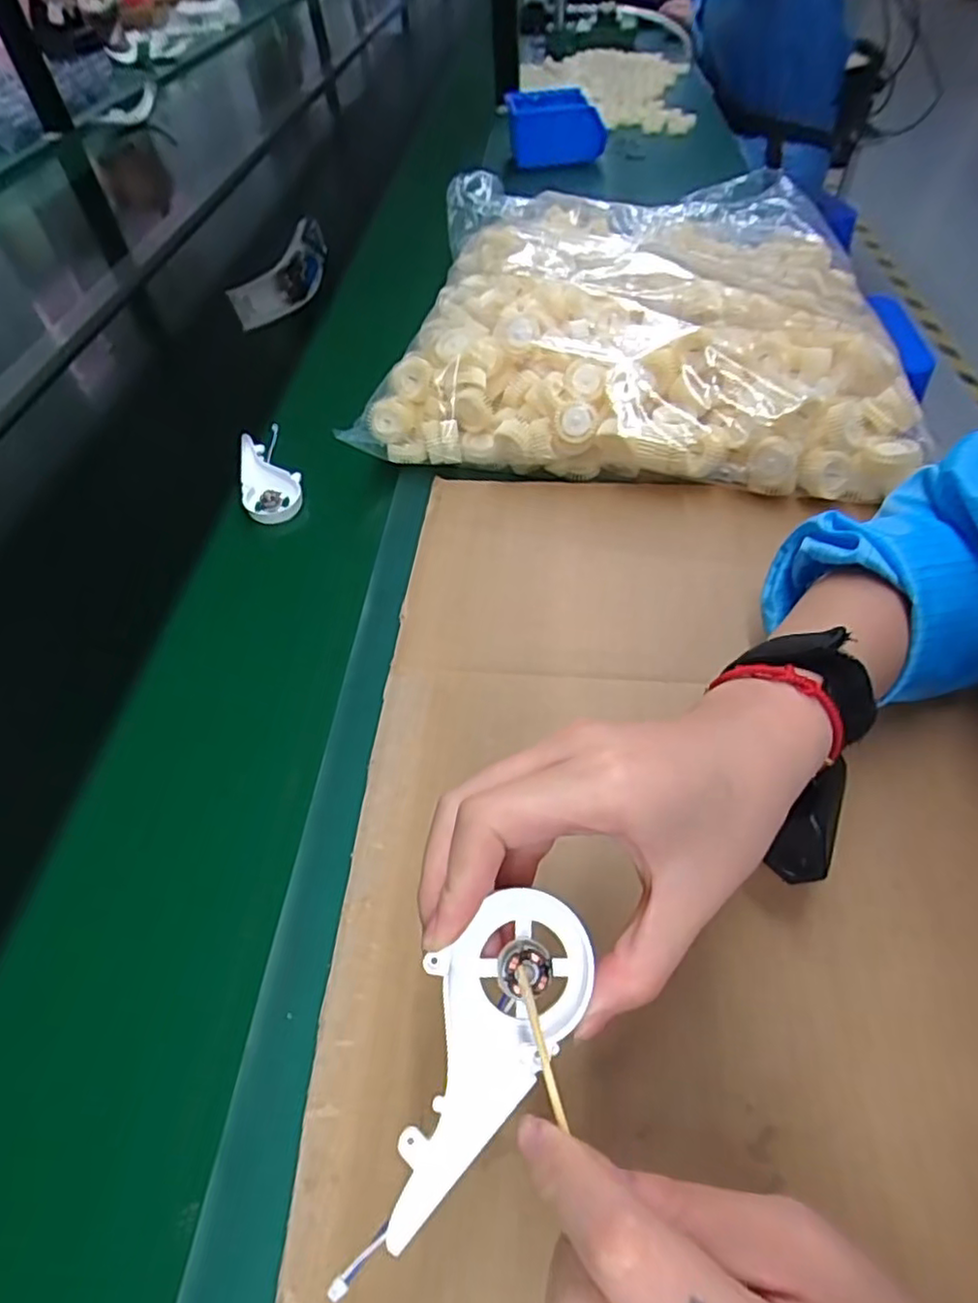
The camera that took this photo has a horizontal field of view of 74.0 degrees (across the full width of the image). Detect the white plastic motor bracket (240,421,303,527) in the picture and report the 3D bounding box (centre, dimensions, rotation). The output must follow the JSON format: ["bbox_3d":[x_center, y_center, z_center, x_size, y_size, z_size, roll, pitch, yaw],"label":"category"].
[{"bbox_3d":[-0.180,-0.142,0.526,0.045,0.030,0.081,-19,53,-11],"label":"white plastic motor bracket"}]

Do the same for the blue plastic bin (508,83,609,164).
[{"bbox_3d":[0.098,-0.707,0.878,0.134,0.087,0.068,-16,53,-9],"label":"blue plastic bin"}]

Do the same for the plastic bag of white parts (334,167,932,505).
[{"bbox_3d":[0.136,-0.330,0.595,0.406,0.081,0.480,7,53,9],"label":"plastic bag of white parts"}]

